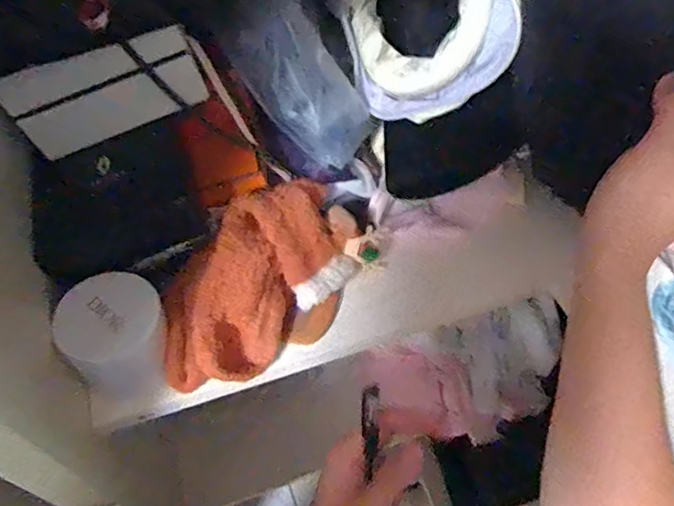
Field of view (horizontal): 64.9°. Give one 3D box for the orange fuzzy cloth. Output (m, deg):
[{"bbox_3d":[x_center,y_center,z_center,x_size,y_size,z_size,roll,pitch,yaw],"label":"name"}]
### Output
[{"bbox_3d":[-0.070,0.016,0.436,0.094,0.088,0.194,29,56,17],"label":"orange fuzzy cloth"}]

